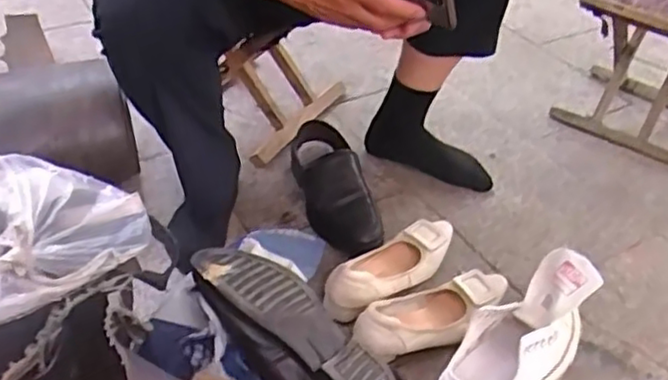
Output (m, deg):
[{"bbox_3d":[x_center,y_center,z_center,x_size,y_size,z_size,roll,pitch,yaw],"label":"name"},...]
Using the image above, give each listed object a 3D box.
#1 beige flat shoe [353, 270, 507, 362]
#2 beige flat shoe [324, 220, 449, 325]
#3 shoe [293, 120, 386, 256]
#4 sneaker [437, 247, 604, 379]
[{"bbox_3d":[0.135,0.162,0.917,0.238,0.067,0.091,-19,45,-24],"label":"beige flat shoe"},{"bbox_3d":[0.084,0.104,0.977,0.085,0.064,0.243,33,49,31],"label":"beige flat shoe"},{"bbox_3d":[0.000,-0.017,1.080,0.095,0.073,0.271,-12,42,-18],"label":"shoe"},{"bbox_3d":[0.215,0.186,0.813,0.273,0.094,0.101,-26,48,-30],"label":"sneaker"}]

